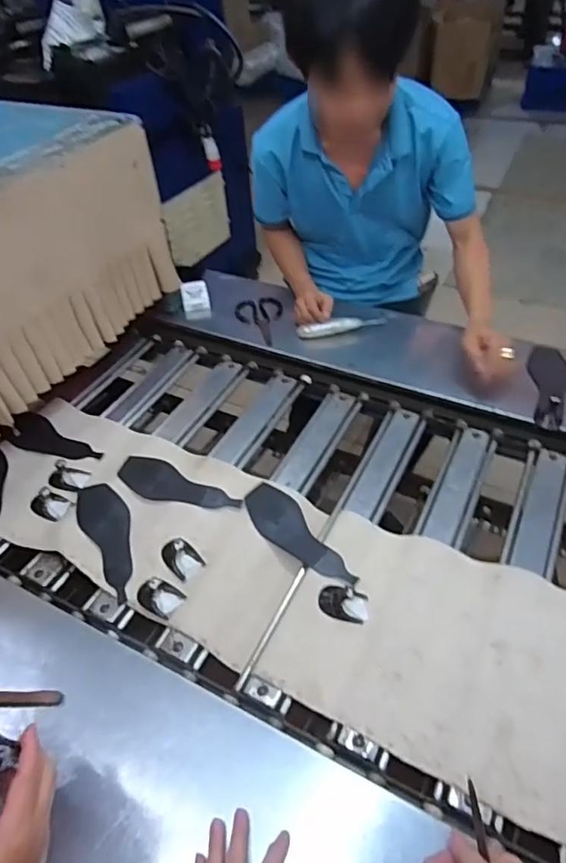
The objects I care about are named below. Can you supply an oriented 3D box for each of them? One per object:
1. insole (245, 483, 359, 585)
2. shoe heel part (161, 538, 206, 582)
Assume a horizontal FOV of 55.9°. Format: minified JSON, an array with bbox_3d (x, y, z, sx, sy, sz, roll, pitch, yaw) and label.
[{"bbox_3d":[0.017,0.165,0.844,0.074,0.012,0.229,-26,49,-20],"label":"insole"},{"bbox_3d":[-0.159,0.185,0.821,0.049,0.032,0.067,-35,52,-26],"label":"shoe heel part"}]

